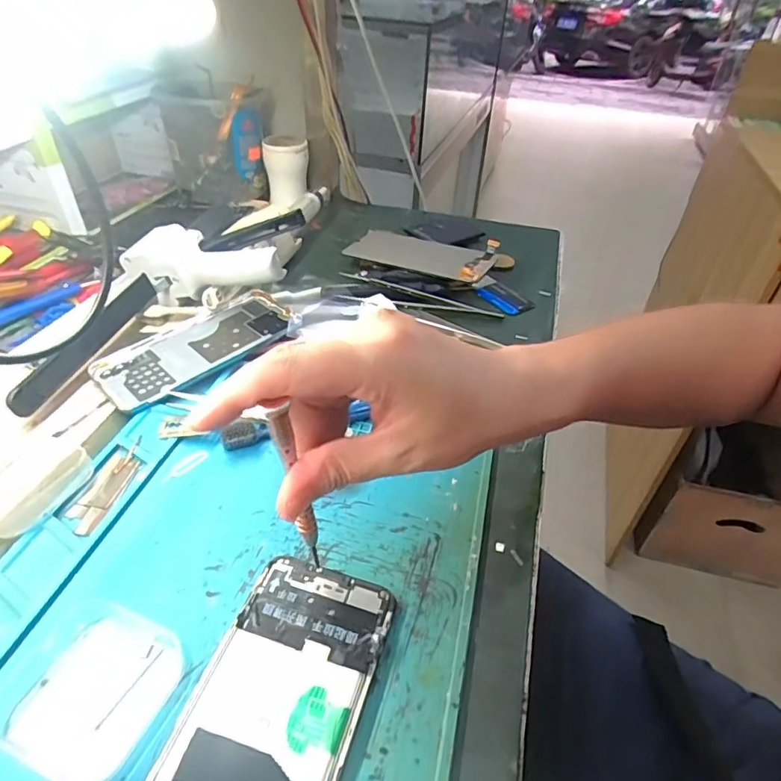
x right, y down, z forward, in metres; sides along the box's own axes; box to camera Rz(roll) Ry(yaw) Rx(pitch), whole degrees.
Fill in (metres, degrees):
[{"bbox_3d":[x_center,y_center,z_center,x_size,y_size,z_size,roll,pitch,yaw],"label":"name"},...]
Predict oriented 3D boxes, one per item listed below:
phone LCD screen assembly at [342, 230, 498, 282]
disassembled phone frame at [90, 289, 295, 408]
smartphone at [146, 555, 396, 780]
[{"bbox_3d":[0.032,-0.145,0.542,0.152,0.005,0.075,16,42,21],"label":"phone LCD screen assembly"},{"bbox_3d":[-0.155,-0.039,0.419,0.076,0.013,0.155,34,49,30],"label":"disassembled phone frame"},{"bbox_3d":[-0.053,0.144,0.217,0.070,0.011,0.152,15,42,11],"label":"smartphone"}]

